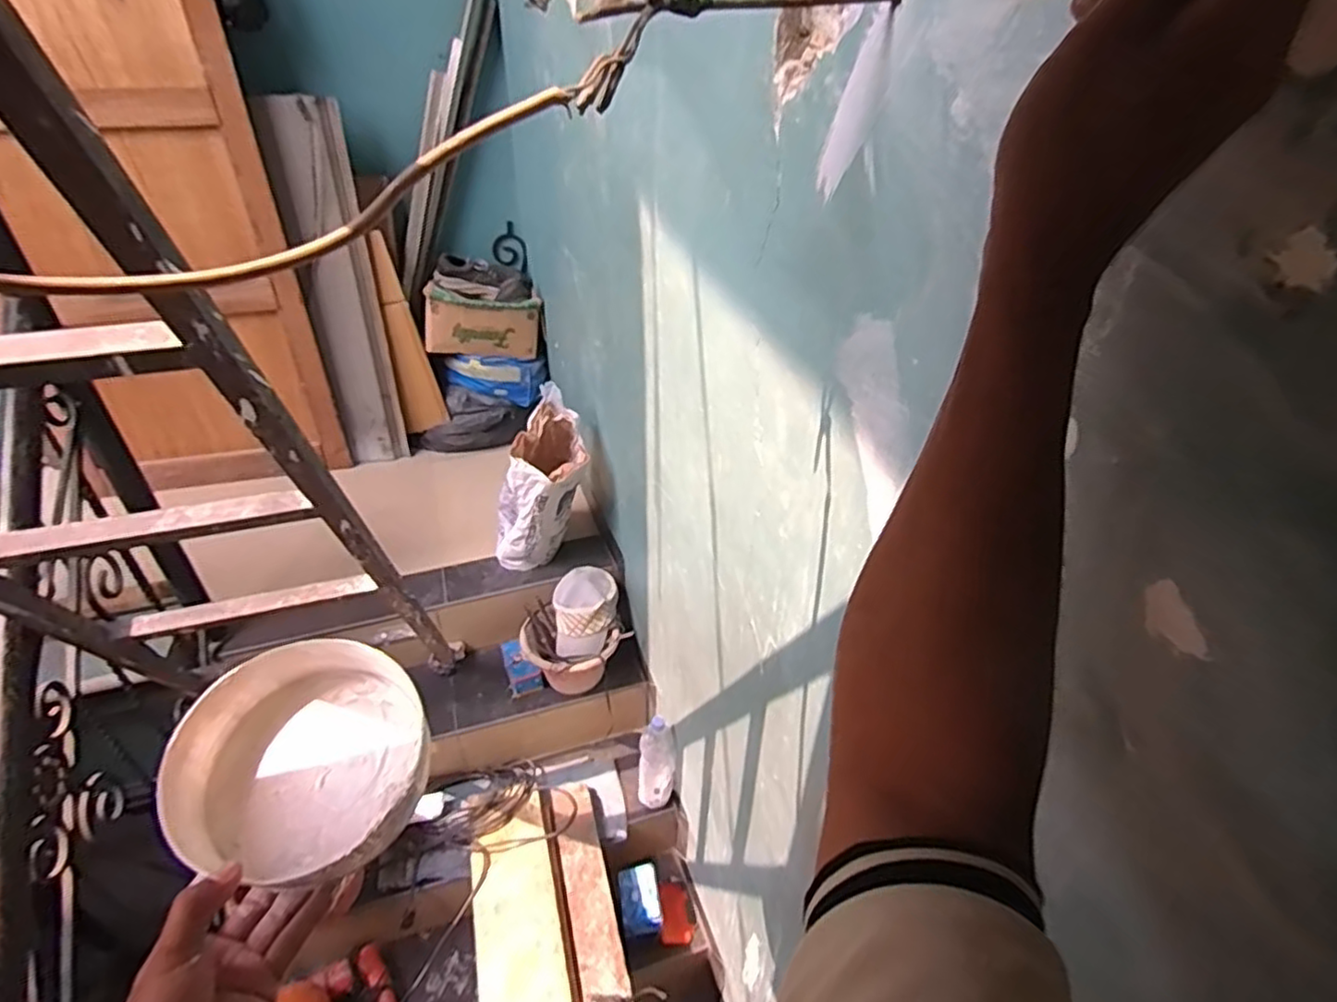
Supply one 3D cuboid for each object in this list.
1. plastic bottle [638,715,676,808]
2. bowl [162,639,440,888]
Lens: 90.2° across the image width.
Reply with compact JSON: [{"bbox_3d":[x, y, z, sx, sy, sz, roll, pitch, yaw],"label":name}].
[{"bbox_3d":[-0.032,0.674,1.709,0.094,0.289,0.066,-1,35,-2],"label":"plastic bottle"},{"bbox_3d":[-0.285,0.207,0.540,0.187,0.090,0.179,12,56,2],"label":"bowl"}]

